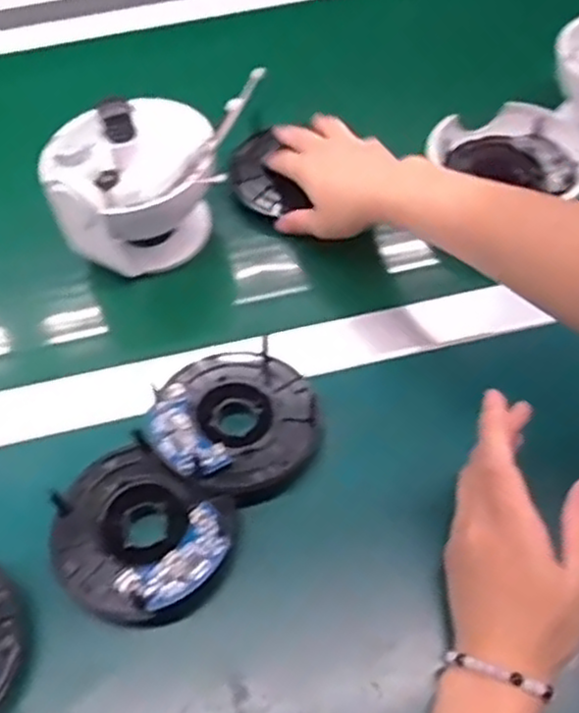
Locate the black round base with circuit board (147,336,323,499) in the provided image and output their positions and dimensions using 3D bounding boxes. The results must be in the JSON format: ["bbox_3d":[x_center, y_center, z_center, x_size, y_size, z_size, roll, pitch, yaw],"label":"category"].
[{"bbox_3d":[-0.034,0.036,0.460,0.098,0.027,0.099,-1,54,2],"label":"black round base with circuit board"}]

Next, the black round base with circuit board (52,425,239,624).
[{"bbox_3d":[-0.083,0.101,0.421,0.105,0.026,0.089,25,58,19],"label":"black round base with circuit board"}]

